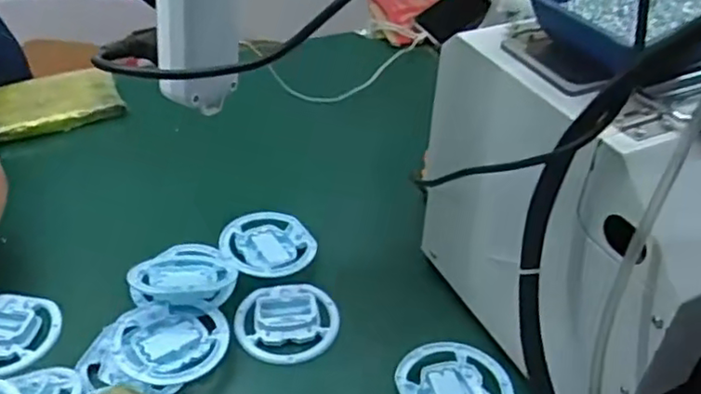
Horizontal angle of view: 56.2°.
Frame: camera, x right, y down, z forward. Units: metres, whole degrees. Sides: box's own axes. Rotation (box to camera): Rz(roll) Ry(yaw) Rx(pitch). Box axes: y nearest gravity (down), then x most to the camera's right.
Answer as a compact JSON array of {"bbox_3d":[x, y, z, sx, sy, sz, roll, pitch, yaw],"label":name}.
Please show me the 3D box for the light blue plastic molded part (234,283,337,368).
[{"bbox_3d":[-0.064,0.126,0.668,0.102,0.020,0.090,7,40,5],"label":"light blue plastic molded part"}]

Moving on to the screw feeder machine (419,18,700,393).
[{"bbox_3d":[0.222,0.014,0.585,0.241,0.277,0.290,-15,42,-19],"label":"screw feeder machine"}]

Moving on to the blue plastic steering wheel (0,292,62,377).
[{"bbox_3d":[-0.341,0.132,0.647,0.092,0.031,0.093,1,40,-1],"label":"blue plastic steering wheel"}]

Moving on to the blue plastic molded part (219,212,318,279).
[{"bbox_3d":[-0.094,0.050,0.744,0.102,0.021,0.112,1,40,-1],"label":"blue plastic molded part"}]

